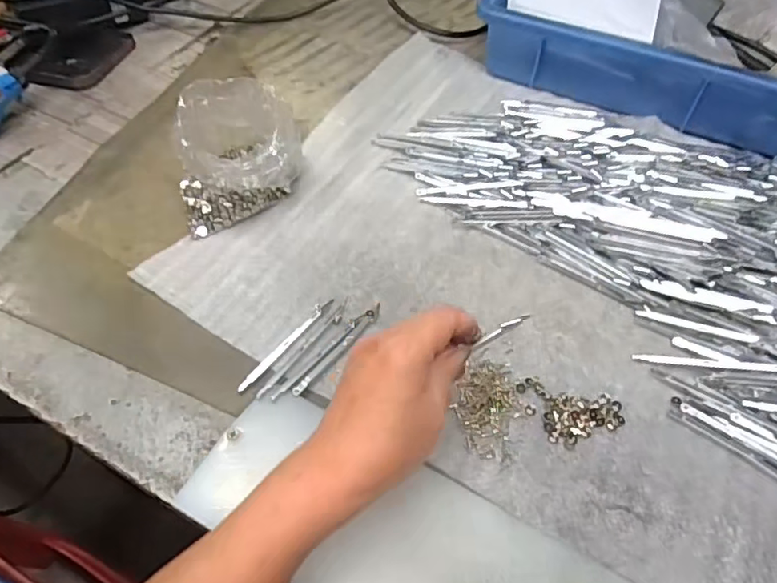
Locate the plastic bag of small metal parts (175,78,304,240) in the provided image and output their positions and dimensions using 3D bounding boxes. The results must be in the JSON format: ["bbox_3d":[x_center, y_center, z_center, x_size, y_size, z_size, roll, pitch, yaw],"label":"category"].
[{"bbox_3d":[-0.124,-0.116,0.463,0.105,0.079,0.092,-17,55,-15],"label":"plastic bag of small metal parts"}]

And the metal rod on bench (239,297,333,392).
[{"bbox_3d":[-0.071,0.036,0.402,0.008,0.006,0.093,31,59,20],"label":"metal rod on bench"}]

